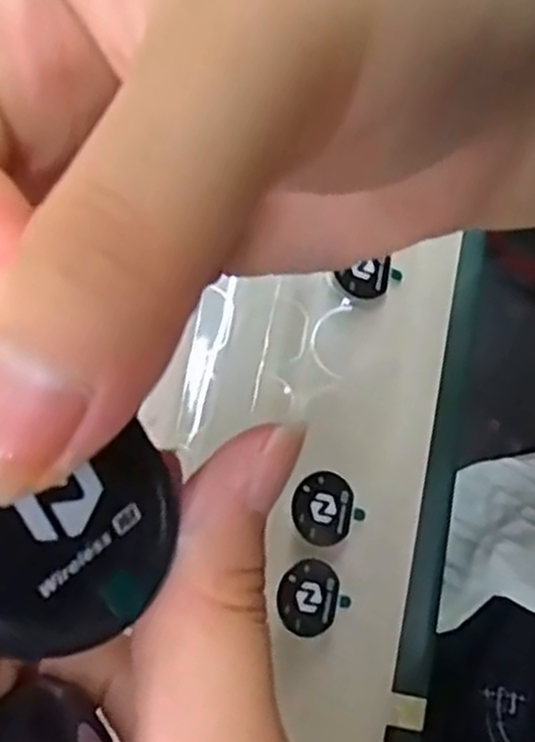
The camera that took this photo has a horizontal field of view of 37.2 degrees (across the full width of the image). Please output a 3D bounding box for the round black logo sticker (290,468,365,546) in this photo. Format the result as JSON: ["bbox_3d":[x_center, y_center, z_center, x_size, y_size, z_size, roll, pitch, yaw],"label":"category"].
[{"bbox_3d":[0.018,0.046,0.266,0.024,0.004,0.024,5,78,-26],"label":"round black logo sticker"}]

